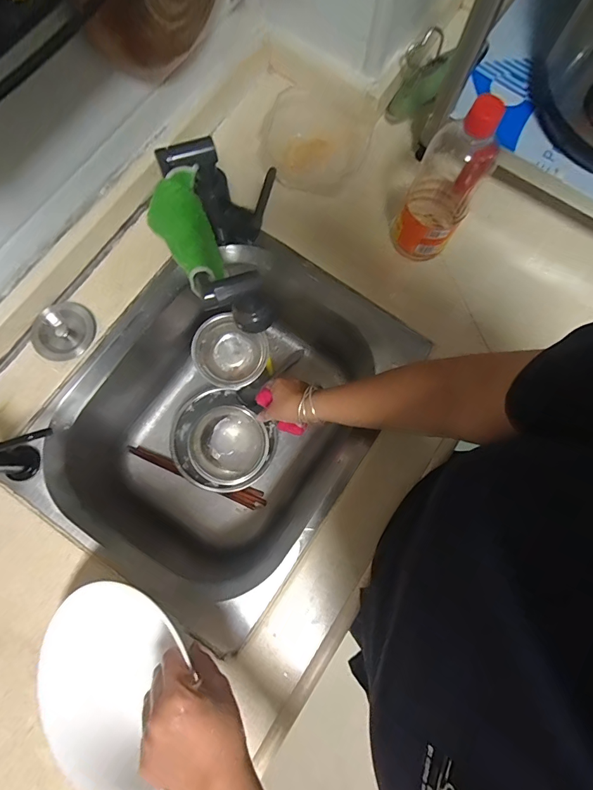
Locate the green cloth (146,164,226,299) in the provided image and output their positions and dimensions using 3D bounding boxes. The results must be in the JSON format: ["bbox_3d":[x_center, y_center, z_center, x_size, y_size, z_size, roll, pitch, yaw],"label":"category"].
[{"bbox_3d":[-0.118,-0.188,0.450,0.072,0.067,0.134,-32,80,-9],"label":"green cloth"}]

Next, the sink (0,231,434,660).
[{"bbox_3d":[-0.122,0.027,0.649,0.391,0.210,0.498,31,78,5],"label":"sink"}]

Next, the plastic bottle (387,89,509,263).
[{"bbox_3d":[0.191,-0.271,0.508,0.077,0.223,0.088,25,77,4],"label":"plastic bottle"}]

